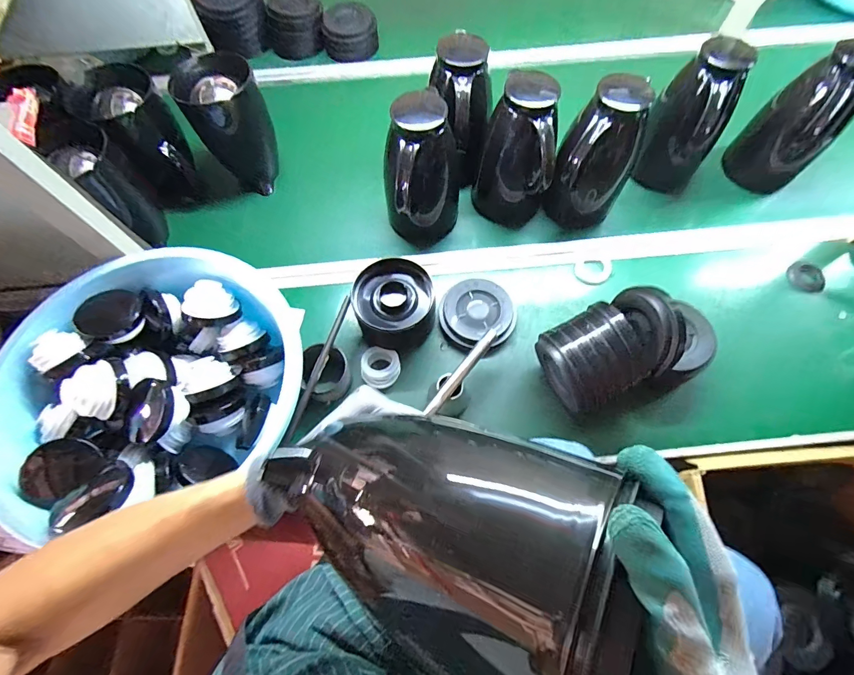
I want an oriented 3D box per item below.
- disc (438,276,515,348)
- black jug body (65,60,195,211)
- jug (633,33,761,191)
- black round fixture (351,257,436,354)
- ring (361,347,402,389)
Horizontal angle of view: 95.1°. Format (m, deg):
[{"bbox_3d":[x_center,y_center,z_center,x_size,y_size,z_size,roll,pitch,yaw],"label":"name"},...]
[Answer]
[{"bbox_3d":[0.083,-0.039,0.629,0.115,0.038,0.109,-1,66,1],"label":"disc"},{"bbox_3d":[-0.479,-0.325,0.690,0.123,0.201,0.136,-40,71,-15],"label":"black jug body"},{"bbox_3d":[0.430,-0.342,0.661,0.116,0.209,0.112,25,69,12],"label":"jug"},{"bbox_3d":[-0.048,-0.048,0.608,0.118,0.097,0.122,-1,66,1],"label":"black round fixture"},{"bbox_3d":[-0.070,0.044,0.601,0.057,0.032,0.067,-10,66,-3],"label":"ring"}]

